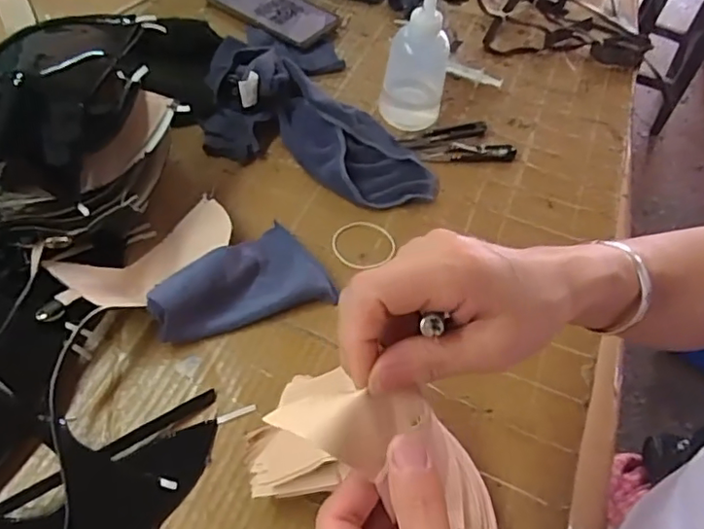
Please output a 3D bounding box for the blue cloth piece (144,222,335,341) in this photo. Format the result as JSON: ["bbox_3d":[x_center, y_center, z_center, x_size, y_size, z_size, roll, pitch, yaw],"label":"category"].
[{"bbox_3d":[-0.093,0.007,0.472,0.137,0.036,0.081,-16,58,-16],"label":"blue cloth piece"}]

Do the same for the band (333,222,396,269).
[{"bbox_3d":[0.010,-0.020,0.530,0.058,0.004,0.051,-16,57,-15],"label":"band"}]

